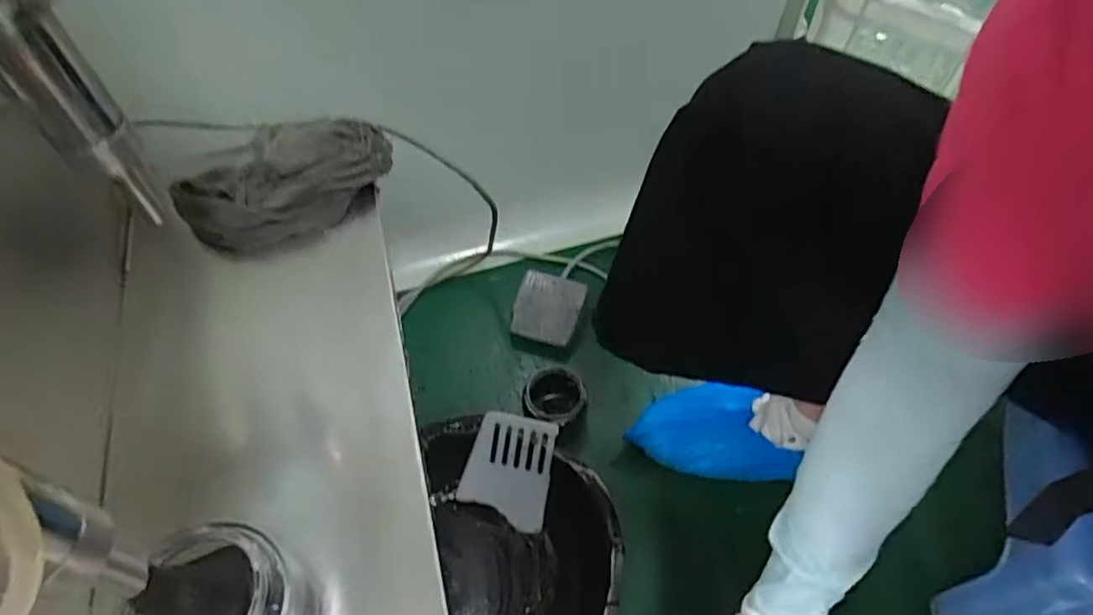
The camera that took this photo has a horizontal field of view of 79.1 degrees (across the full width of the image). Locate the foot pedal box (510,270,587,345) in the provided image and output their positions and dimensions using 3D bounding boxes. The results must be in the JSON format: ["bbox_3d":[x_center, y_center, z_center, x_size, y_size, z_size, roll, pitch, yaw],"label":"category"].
[{"bbox_3d":[0.004,0.004,0.783,0.078,0.038,0.079,13,58,8],"label":"foot pedal box"}]

